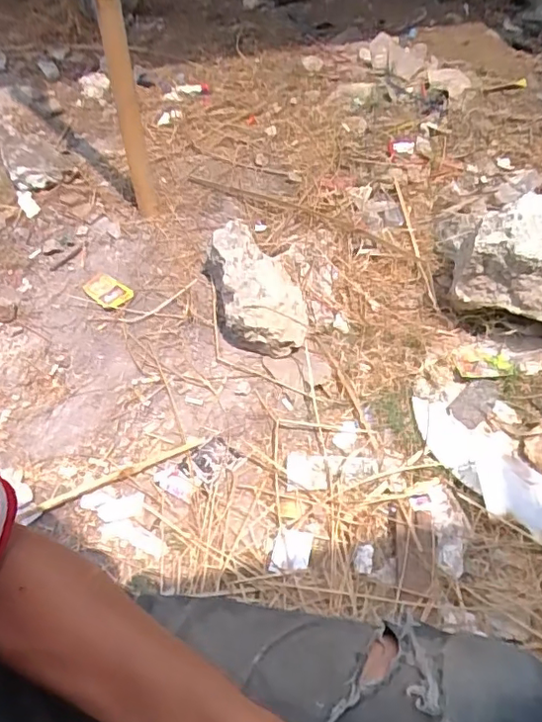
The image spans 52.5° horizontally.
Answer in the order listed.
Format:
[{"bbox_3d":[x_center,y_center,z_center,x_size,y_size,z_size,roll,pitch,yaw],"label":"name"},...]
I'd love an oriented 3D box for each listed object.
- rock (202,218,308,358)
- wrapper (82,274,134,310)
[{"bbox_3d":[-0.029,-0.152,1.087,0.170,0.127,0.276,-9,54,-9],"label":"rock"},{"bbox_3d":[-0.341,-0.147,1.150,0.109,0.015,0.063,35,60,22],"label":"wrapper"}]

